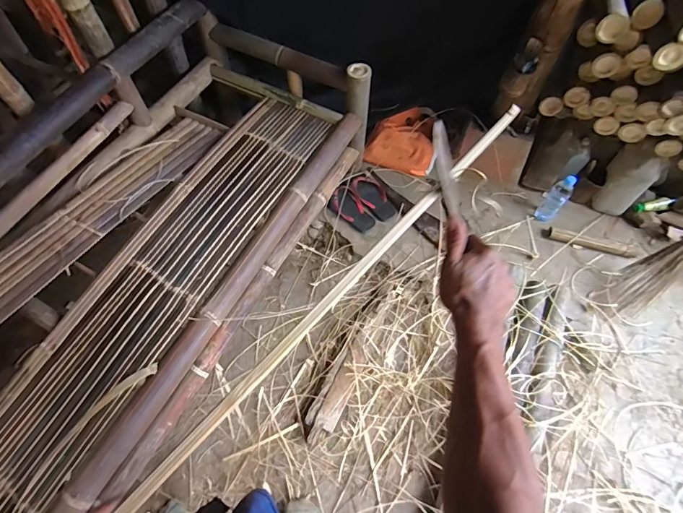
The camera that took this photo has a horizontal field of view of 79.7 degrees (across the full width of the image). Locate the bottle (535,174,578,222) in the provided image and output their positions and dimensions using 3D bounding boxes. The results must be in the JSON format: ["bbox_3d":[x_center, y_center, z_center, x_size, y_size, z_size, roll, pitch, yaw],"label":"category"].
[{"bbox_3d":[0.786,-0.214,1.497,0.067,0.214,0.075,36,67,18],"label":"bottle"}]

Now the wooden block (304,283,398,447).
[{"bbox_3d":[0.051,0.309,1.323,0.100,0.052,0.557,26,64,13],"label":"wooden block"}]

